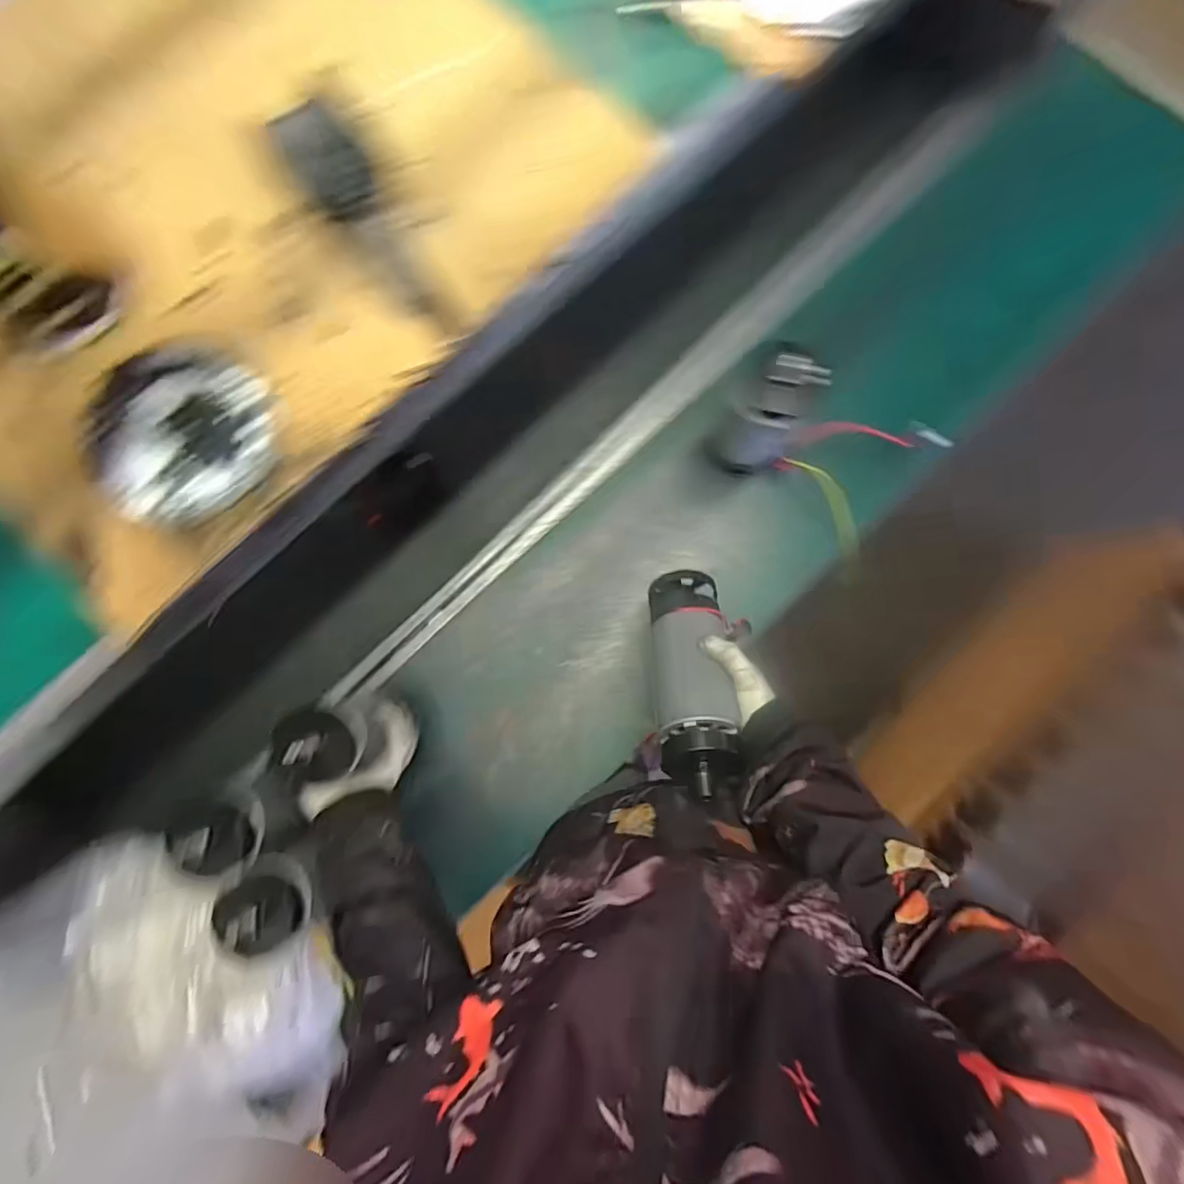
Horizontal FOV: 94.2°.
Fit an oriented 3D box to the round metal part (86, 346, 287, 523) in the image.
[{"bbox_3d":[-0.272,-0.104,0.366,0.123,0.013,0.118,0,82,3],"label":"round metal part"}]

